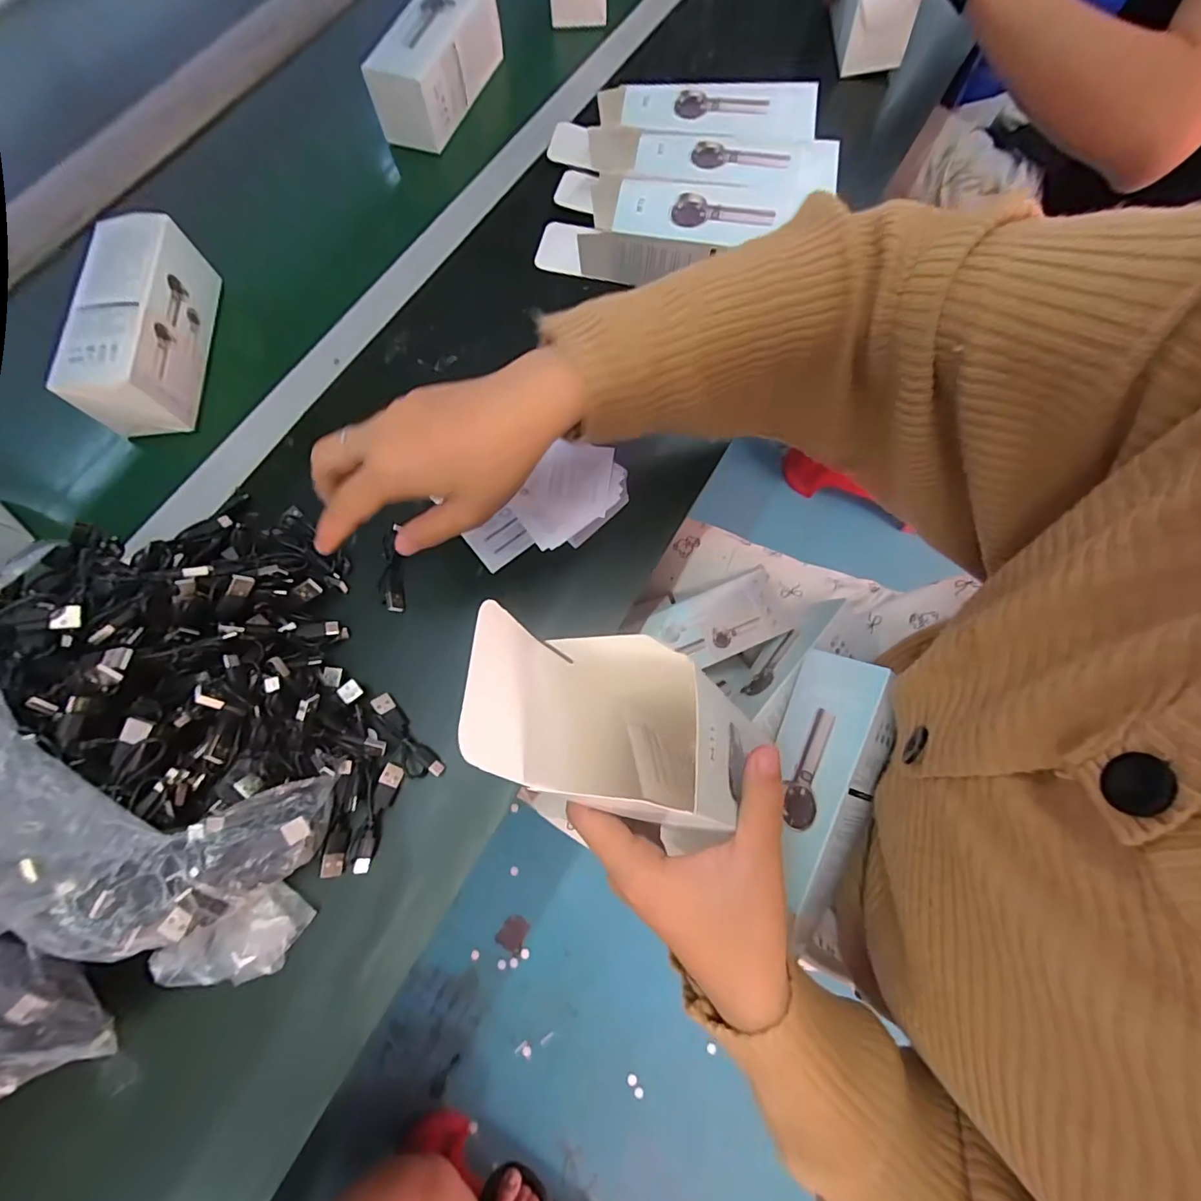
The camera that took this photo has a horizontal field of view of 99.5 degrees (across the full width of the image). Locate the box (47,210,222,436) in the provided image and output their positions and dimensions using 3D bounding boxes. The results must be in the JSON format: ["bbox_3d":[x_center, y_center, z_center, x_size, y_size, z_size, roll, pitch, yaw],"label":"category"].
[{"bbox_3d":[-0.359,-0.218,0.405,0.064,0.067,0.159,-4,70,1],"label":"box"}]

